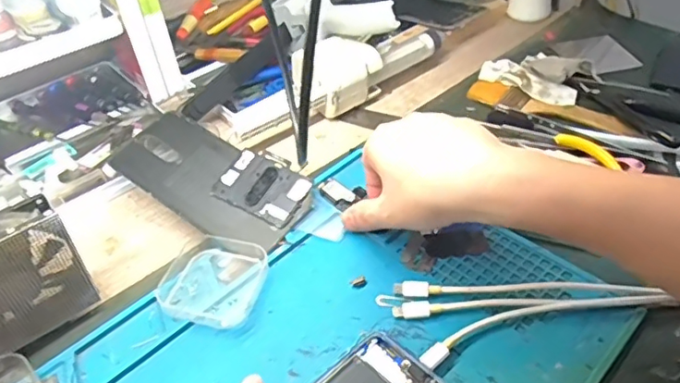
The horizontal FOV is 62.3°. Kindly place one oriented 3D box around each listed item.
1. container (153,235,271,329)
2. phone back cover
[{"bbox_3d":[-0.085,0.058,0.381,0.065,0.015,0.065,11,46,15],"label":"container"},{"bbox_3d":[-0.104,-0.009,0.444,0.161,0.005,0.071,28,63,19],"label":"phone back cover"}]

